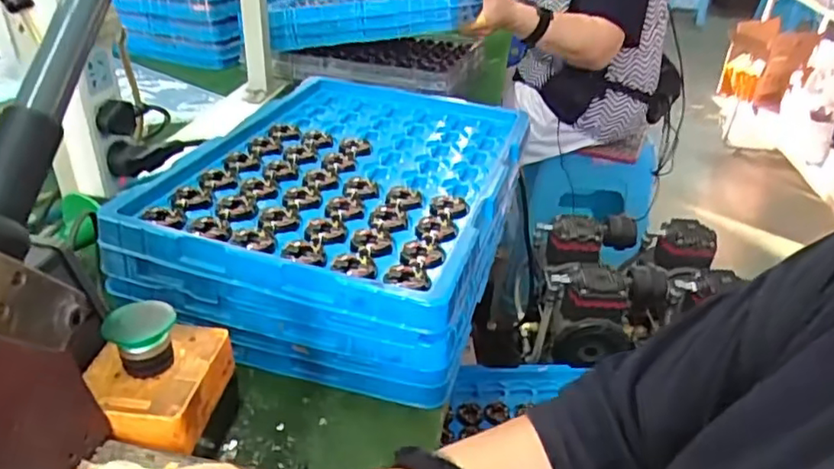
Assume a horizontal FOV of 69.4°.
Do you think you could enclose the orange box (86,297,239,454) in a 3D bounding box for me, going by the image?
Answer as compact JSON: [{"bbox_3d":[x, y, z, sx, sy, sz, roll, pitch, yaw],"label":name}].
[{"bbox_3d":[-0.157,0.076,0.362,0.072,0.059,0.080,9,32,10],"label":"orange box"}]

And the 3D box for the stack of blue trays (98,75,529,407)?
[{"bbox_3d":[-0.057,-0.032,0.581,0.272,0.100,0.378,10,33,12],"label":"stack of blue trays"}]

